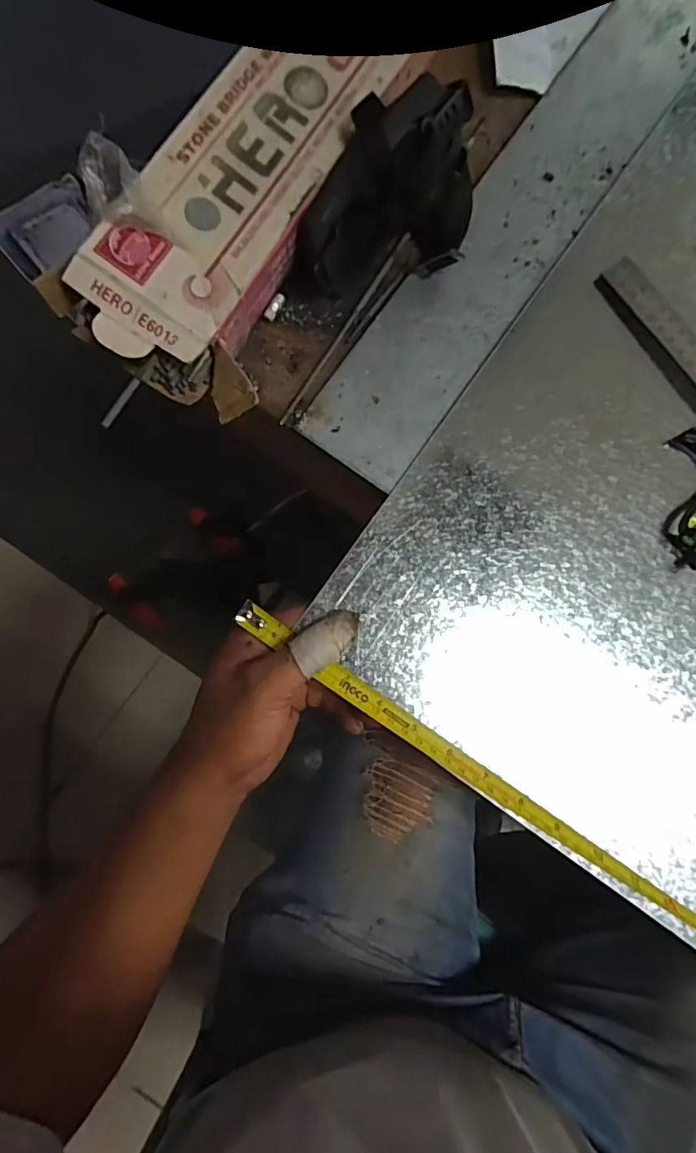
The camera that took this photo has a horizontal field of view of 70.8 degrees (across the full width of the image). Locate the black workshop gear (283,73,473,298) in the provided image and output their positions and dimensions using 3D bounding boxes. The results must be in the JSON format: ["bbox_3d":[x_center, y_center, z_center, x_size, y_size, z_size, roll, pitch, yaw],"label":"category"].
[{"bbox_3d":[0.032,-0.233,0.309,0.087,0.050,0.144,29,82,0],"label":"black workshop gear"}]

